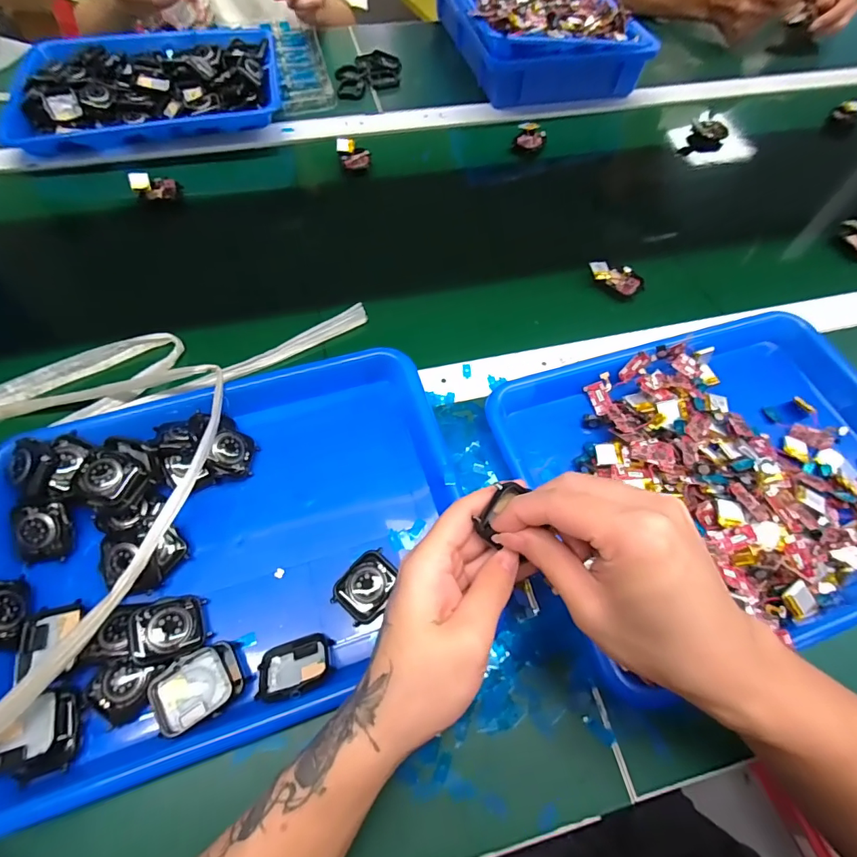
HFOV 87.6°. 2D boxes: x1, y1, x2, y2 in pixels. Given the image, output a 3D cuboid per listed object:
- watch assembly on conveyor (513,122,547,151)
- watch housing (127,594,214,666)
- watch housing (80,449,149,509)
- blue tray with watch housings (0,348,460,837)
[{"bbox_3d":[0.138,-0.397,0.605,0.039,0.013,0.049,15,63,6],"label":"watch assembly on conveyor"},{"bbox_3d":[-0.169,0.130,0.292,0.045,0.009,0.037,-3,70,-37],"label":"watch housing"},{"bbox_3d":[-0.228,0.036,0.325,0.040,0.020,0.037,17,63,7],"label":"watch housing"},{"bbox_3d":[-0.140,0.074,0.326,0.328,0.044,0.262,-17,64,-10],"label":"blue tray with watch housings"}]

